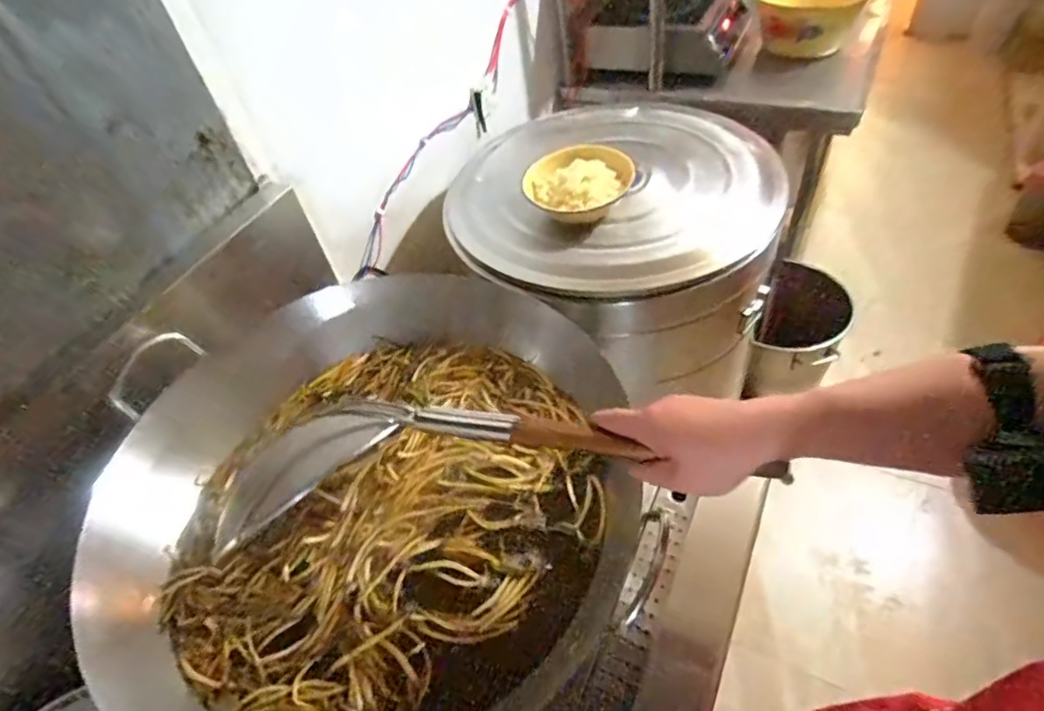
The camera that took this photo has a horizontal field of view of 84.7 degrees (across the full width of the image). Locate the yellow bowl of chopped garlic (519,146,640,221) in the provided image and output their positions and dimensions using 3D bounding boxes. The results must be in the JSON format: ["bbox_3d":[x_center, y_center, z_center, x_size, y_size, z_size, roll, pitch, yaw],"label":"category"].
[{"bbox_3d":[0.097,-0.294,0.993,0.183,0.068,0.156,-6,48,5],"label":"yellow bowl of chopped garlic"}]

